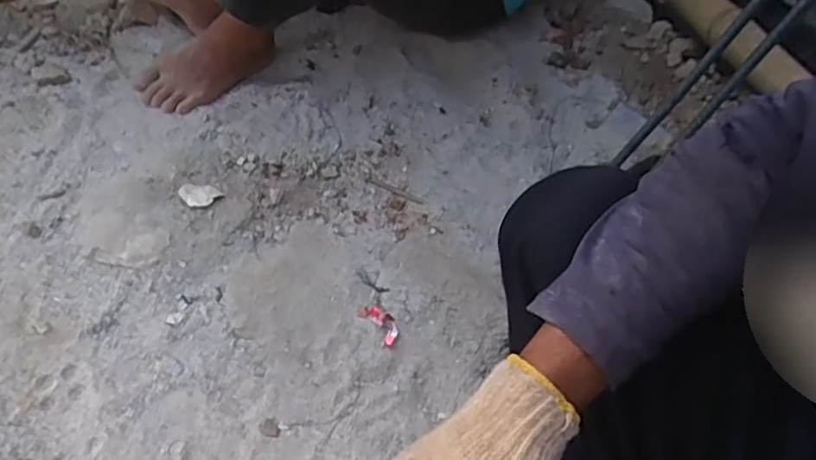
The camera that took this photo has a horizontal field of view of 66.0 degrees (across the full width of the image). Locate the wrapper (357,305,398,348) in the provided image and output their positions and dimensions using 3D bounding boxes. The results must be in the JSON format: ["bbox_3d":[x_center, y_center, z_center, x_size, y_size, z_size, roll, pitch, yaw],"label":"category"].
[{"bbox_3d":[-0.033,0.112,0.763,0.028,0.009,0.061,-36,64,-26],"label":"wrapper"}]

